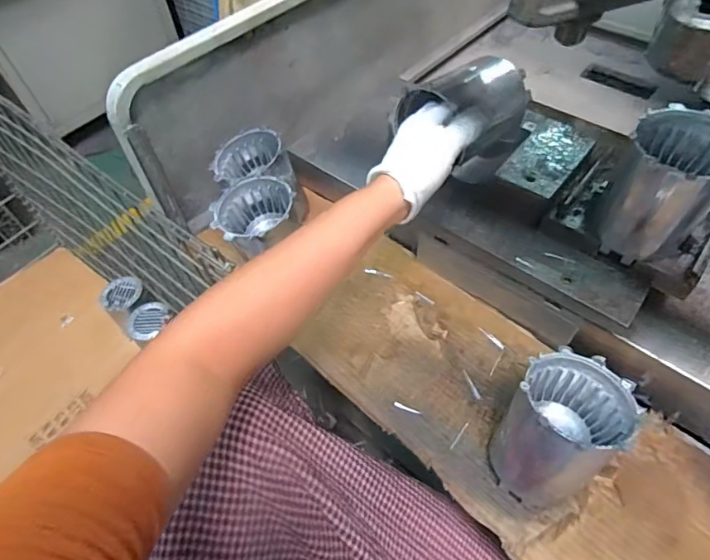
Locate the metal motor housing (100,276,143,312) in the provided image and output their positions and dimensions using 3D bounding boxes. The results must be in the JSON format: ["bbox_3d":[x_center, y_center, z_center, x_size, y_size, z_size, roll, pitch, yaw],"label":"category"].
[{"bbox_3d":[-0.492,0.027,0.995,0.088,0.025,0.067,-36,59,-26],"label":"metal motor housing"}]

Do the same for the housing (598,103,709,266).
[{"bbox_3d":[0.297,-0.088,0.454,0.080,0.120,0.086,-37,60,-21],"label":"housing"}]

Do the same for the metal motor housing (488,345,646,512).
[{"bbox_3d":[0.187,0.139,0.435,0.092,0.118,0.107,26,60,21],"label":"metal motor housing"}]

